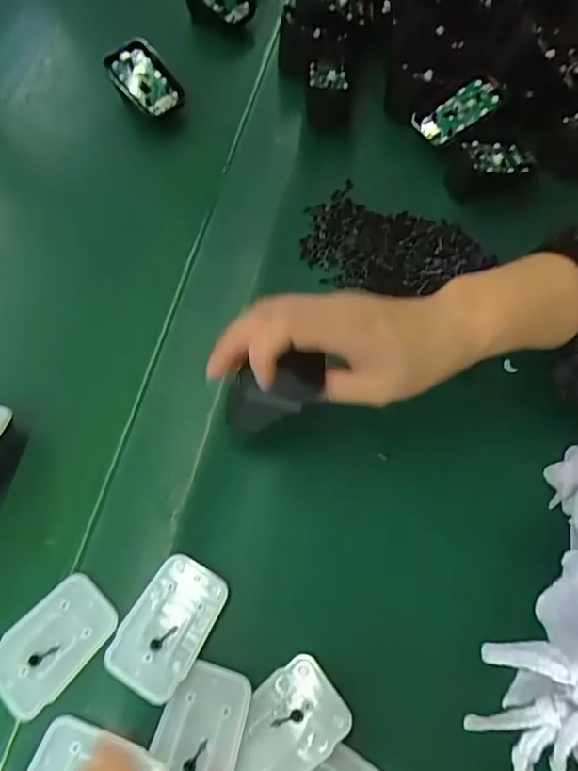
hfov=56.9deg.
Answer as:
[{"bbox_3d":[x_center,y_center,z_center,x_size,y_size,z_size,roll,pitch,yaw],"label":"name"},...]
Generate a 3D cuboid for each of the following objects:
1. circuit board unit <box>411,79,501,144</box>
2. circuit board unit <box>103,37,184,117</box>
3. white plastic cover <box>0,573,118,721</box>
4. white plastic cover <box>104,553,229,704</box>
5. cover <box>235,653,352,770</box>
[{"bbox_3d":[0.138,-0.224,0.437,0.067,0.009,0.030,-32,68,5],"label":"circuit board unit"},{"bbox_3d":[-0.122,-0.258,0.453,0.043,0.014,0.064,-37,96,0],"label":"circuit board unit"},{"bbox_3d":[-0.131,0.141,0.294,0.043,0.004,0.068,40,72,17],"label":"white plastic cover"},{"bbox_3d":[-0.067,0.133,0.297,0.043,0.004,0.070,28,69,13],"label":"white plastic cover"},{"bbox_3d":[-0.004,0.181,0.281,0.066,0.006,0.045,-35,70,-14],"label":"cover"}]

